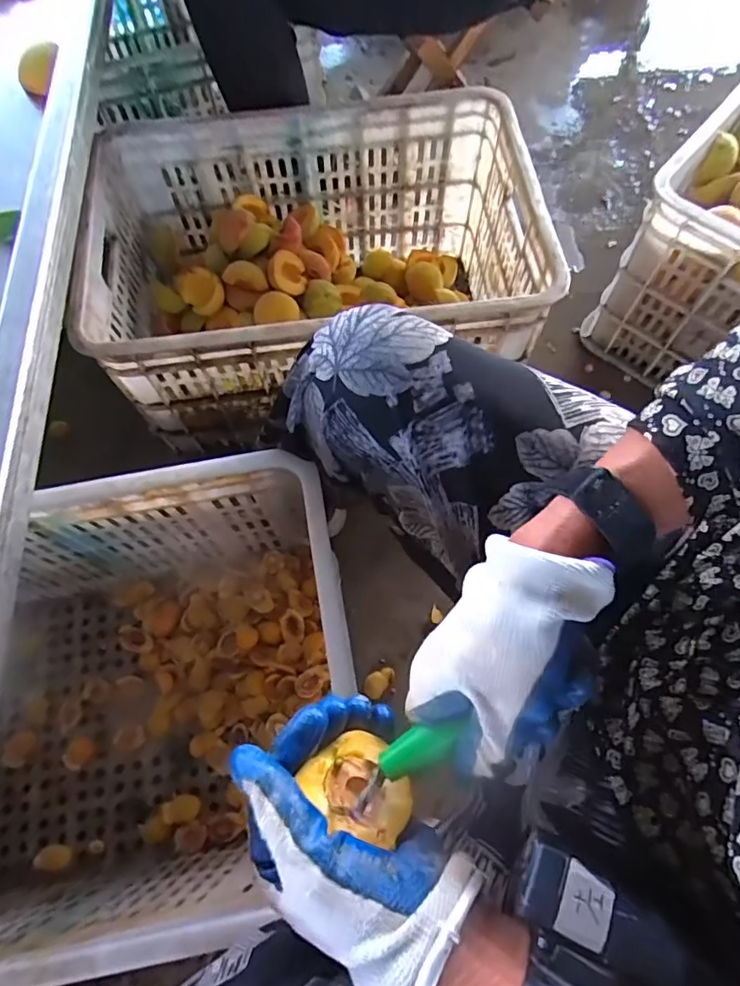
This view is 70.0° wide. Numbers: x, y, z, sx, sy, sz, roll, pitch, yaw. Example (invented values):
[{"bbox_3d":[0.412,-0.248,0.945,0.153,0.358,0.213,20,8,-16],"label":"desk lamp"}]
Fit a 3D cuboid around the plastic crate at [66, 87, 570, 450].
[{"bbox_3d":[-0.066,-0.286,0.708,0.507,0.241,0.347,-6,67,-2],"label":"plastic crate"}]

